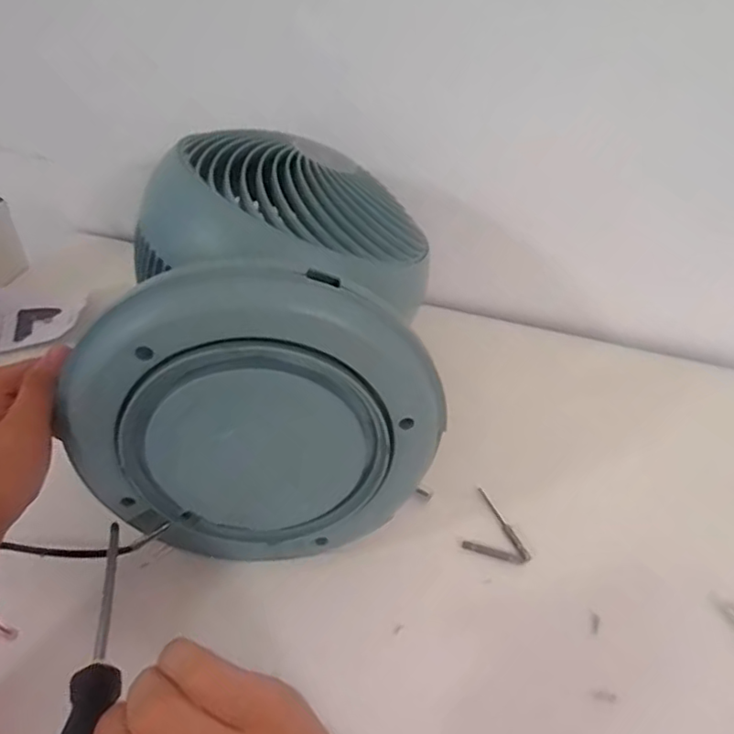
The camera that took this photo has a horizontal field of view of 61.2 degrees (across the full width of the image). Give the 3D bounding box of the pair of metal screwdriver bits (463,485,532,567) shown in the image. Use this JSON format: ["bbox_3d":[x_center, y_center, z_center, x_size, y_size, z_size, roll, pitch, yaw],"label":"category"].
[{"bbox_3d":[0.113,0.134,0.518,0.054,0.006,0.062,19,44,15],"label":"pair of metal screwdriver bits"}]

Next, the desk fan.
[{"bbox_3d":[-0.066,-0.036,0.466,0.219,0.192,0.258,0,46,2],"label":"desk fan"}]

